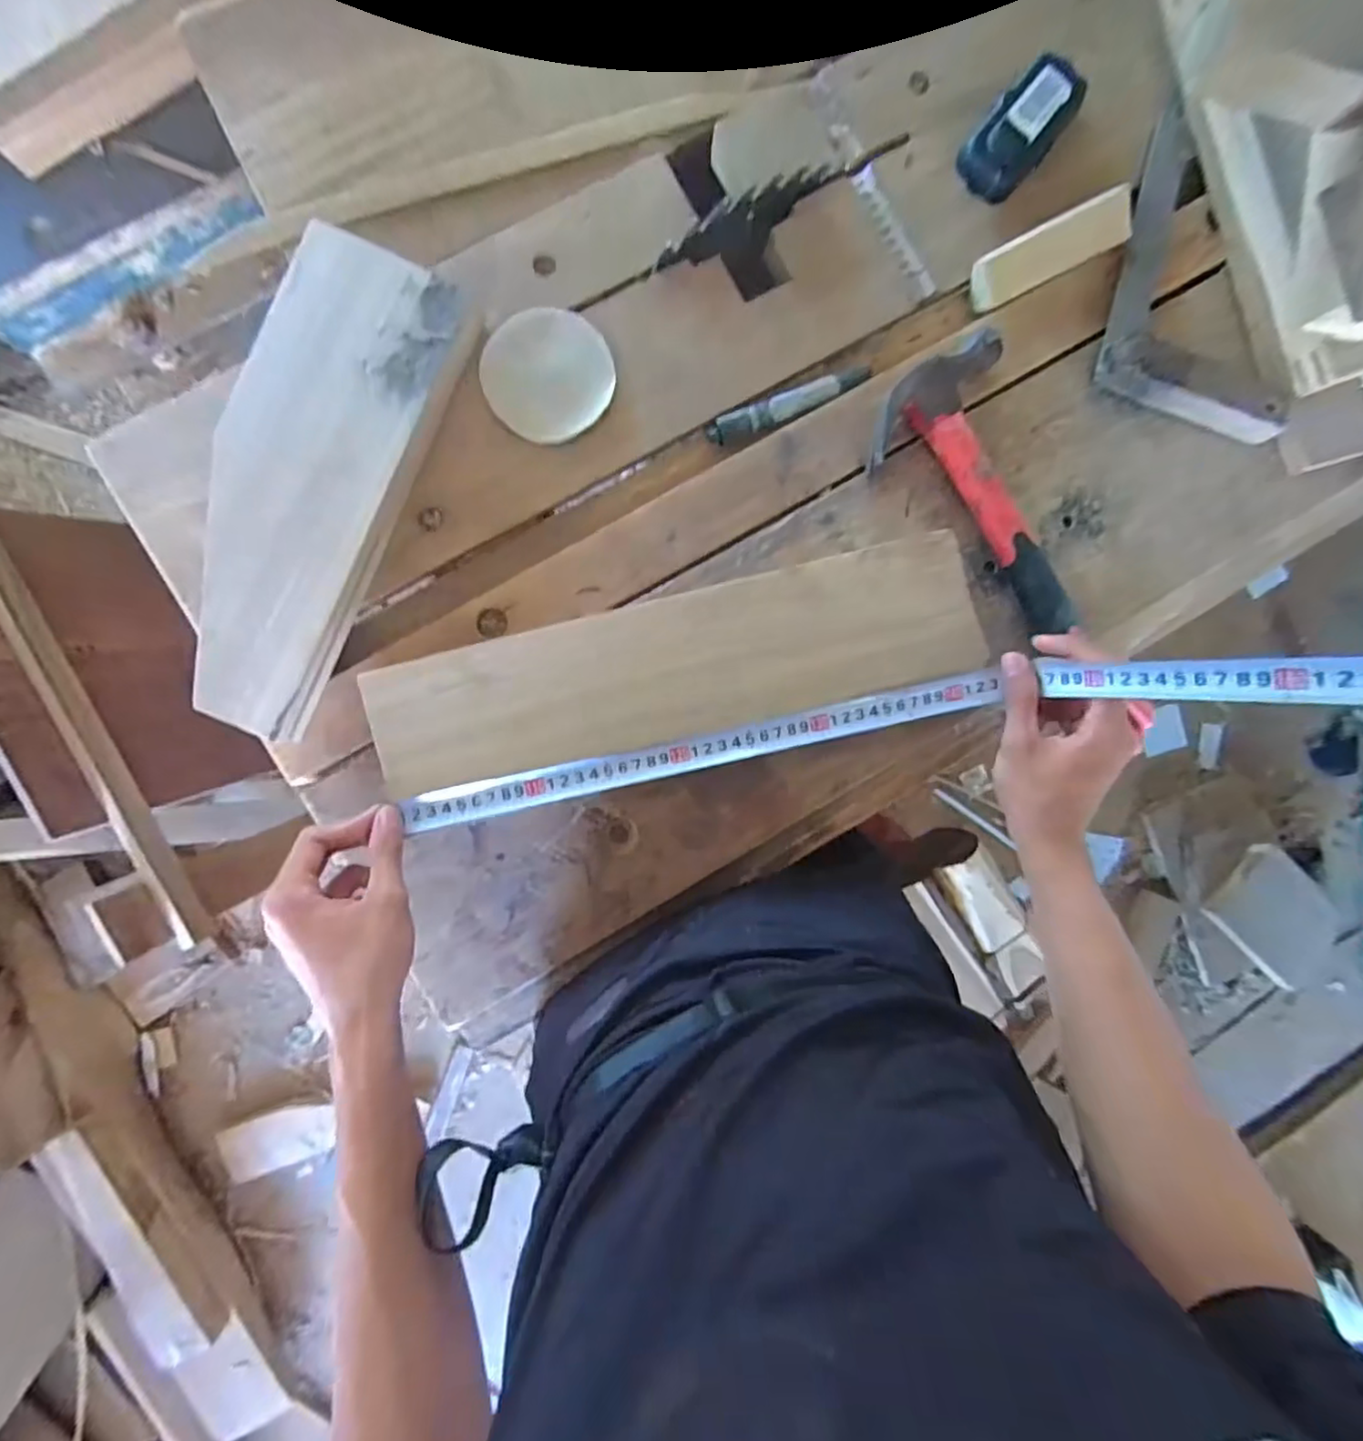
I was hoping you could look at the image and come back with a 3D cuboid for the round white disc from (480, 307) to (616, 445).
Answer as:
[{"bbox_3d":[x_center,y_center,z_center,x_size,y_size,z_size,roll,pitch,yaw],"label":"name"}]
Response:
[{"bbox_3d":[-0.096,-0.249,0.460,0.089,0.008,0.092,0,89,-4],"label":"round white disc"}]

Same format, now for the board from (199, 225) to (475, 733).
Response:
[{"bbox_3d":[-0.256,-0.159,0.439,0.115,0.042,0.322,22,88,-3],"label":"board"}]

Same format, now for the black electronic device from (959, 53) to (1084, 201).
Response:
[{"bbox_3d":[0.257,-0.448,0.483,0.049,0.029,0.098,42,87,-2],"label":"black electronic device"}]

